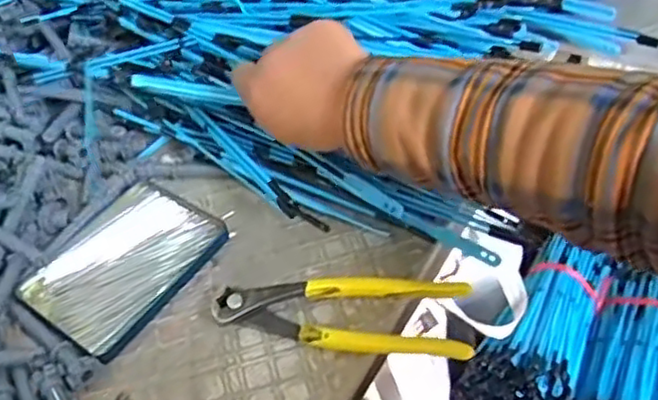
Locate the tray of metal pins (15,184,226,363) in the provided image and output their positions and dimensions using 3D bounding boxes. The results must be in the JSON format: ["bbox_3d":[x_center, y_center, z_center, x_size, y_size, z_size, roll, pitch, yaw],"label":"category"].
[{"bbox_3d":[-0.147,0.045,0.484,0.096,0.010,0.129,27,57,26],"label":"tray of metal pins"}]

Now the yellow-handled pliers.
[{"bbox_3d":[0.007,0.074,0.436,0.165,0.015,0.053,3,49,8],"label":"yellow-handled pliers"}]

